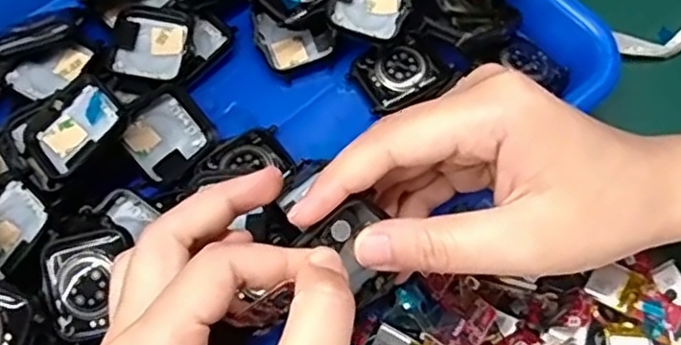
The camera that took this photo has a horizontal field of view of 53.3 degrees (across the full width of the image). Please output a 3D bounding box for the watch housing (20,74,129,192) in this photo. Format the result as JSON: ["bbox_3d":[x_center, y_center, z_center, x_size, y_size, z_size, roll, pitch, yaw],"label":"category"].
[{"bbox_3d":[-0.115,-0.019,0.286,0.045,0.011,0.034,-38,70,-16],"label":"watch housing"}]

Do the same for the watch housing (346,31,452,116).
[{"bbox_3d":[0.029,-0.048,0.328,0.042,0.014,0.032,-29,68,-13],"label":"watch housing"}]

